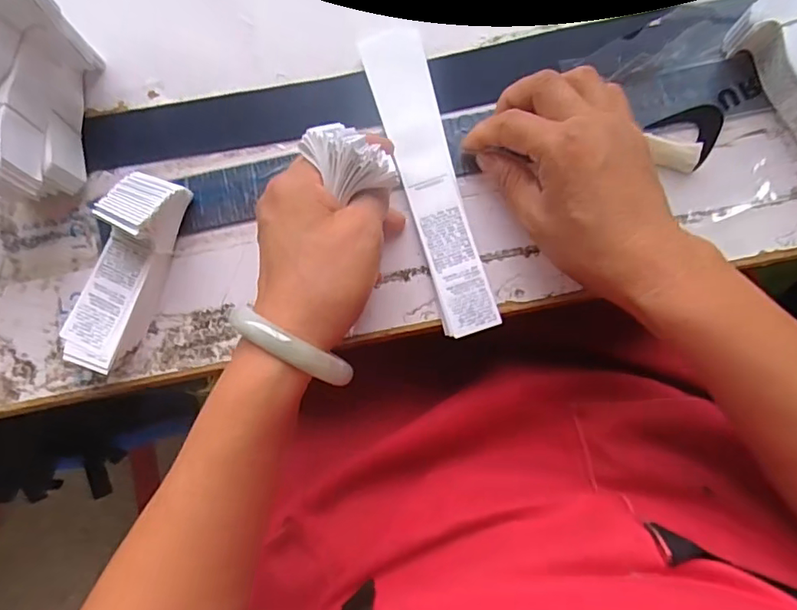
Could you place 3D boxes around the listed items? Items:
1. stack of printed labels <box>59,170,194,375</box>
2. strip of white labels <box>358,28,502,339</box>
[{"bbox_3d":[-0.169,-0.020,0.335,0.037,0.052,0.122,25,86,6],"label":"stack of printed labels"},{"bbox_3d":[0.021,-0.081,0.348,0.039,0.007,0.200,-16,83,-3],"label":"strip of white labels"}]

